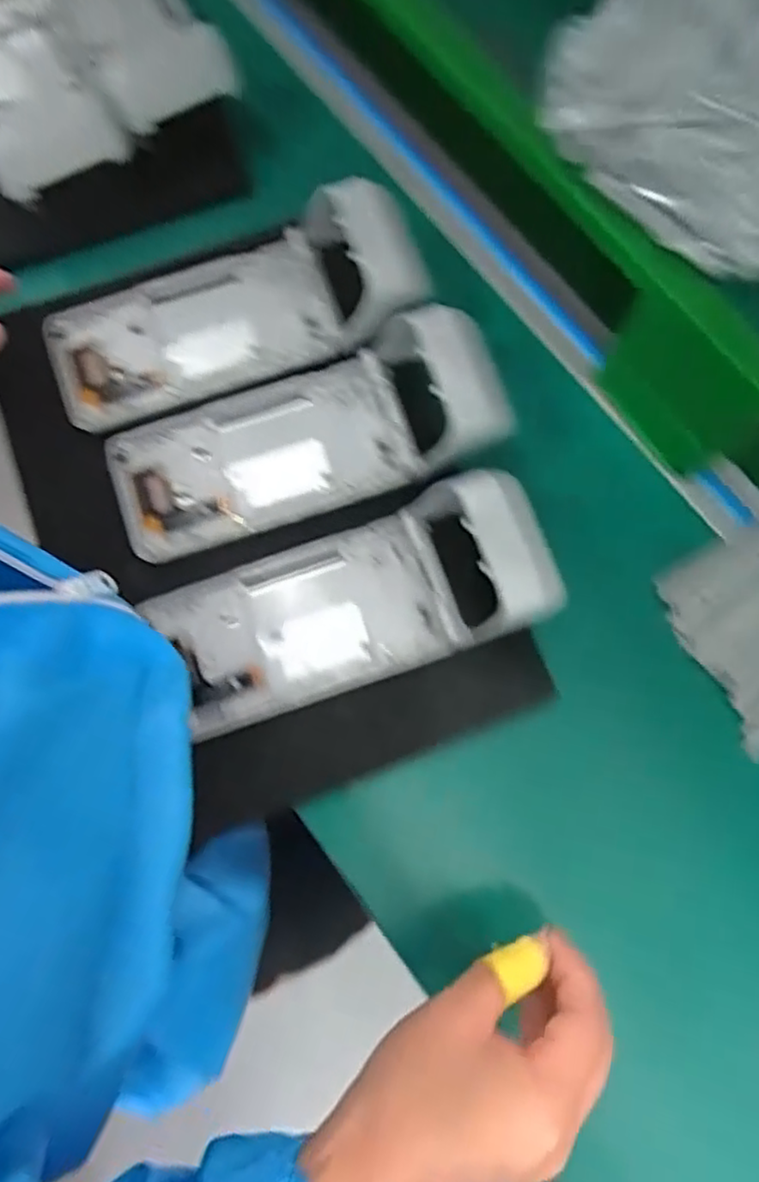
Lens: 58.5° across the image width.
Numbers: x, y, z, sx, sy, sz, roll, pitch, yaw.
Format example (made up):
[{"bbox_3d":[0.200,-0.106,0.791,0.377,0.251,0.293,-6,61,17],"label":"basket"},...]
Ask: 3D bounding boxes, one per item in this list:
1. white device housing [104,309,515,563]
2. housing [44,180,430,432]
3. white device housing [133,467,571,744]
[{"bbox_3d":[-0.047,-0.090,0.384,0.220,0.050,0.083,-17,75,-4],"label":"white device housing"},{"bbox_3d":[-0.089,-0.167,0.394,0.218,0.049,0.085,-18,75,-5],"label":"housing"},{"bbox_3d":[-0.014,0.008,0.372,0.209,0.035,0.084,-20,75,8],"label":"white device housing"}]

